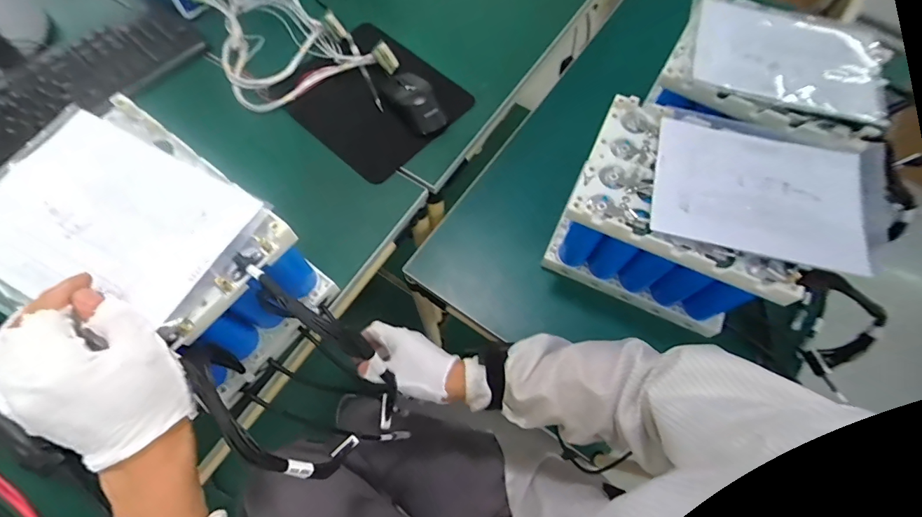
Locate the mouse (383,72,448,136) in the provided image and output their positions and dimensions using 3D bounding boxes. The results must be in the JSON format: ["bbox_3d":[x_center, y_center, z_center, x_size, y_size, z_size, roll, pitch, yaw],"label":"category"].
[{"bbox_3d":[-0.067,-0.221,0.600,0.057,0.033,0.096,-28,70,-12],"label":"mouse"}]

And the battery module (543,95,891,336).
[{"bbox_3d":[0.271,-0.057,0.534,0.307,0.177,0.200,24,69,10],"label":"battery module"}]

